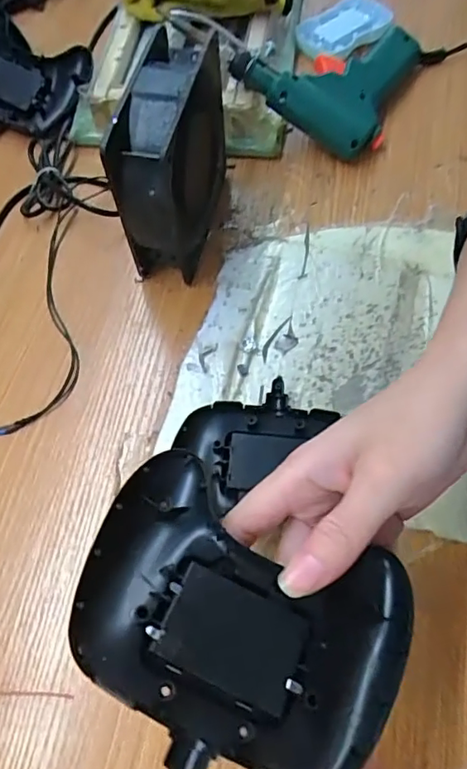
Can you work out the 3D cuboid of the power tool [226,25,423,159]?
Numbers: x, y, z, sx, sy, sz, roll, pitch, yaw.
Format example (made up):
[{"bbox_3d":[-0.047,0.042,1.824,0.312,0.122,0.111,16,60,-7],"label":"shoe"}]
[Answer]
[{"bbox_3d":[0.100,-0.253,0.452,0.181,0.044,0.105,-32,67,-13],"label":"power tool"}]

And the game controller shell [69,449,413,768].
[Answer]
[{"bbox_3d":[0.002,0.090,0.203,0.121,0.027,0.096,24,64,10],"label":"game controller shell"}]

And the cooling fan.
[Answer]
[{"bbox_3d":[-0.039,-0.152,0.374,0.043,0.120,0.121,10,65,8],"label":"cooling fan"}]

